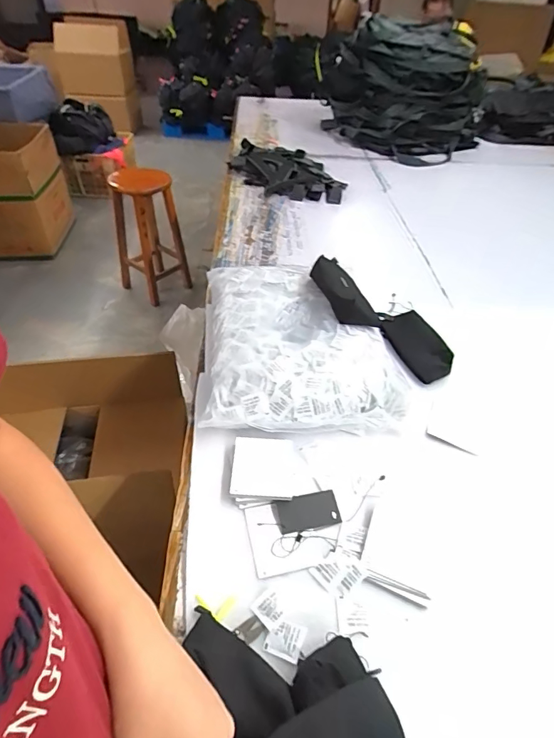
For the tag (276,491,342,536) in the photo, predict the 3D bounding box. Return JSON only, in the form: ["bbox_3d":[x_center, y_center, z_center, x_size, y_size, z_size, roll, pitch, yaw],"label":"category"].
[{"bbox_3d":[0.045,0.209,0.620,0.090,0.005,0.050,-7,57,-11],"label":"tag"}]

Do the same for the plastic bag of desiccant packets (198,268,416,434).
[{"bbox_3d":[0.043,-0.058,0.840,0.375,0.118,0.428,-2,43,-6],"label":"plastic bag of desiccant packets"}]

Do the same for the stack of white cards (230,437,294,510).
[{"bbox_3d":[-0.021,0.159,0.657,0.093,0.024,0.108,3,43,-1],"label":"stack of white cards"}]

